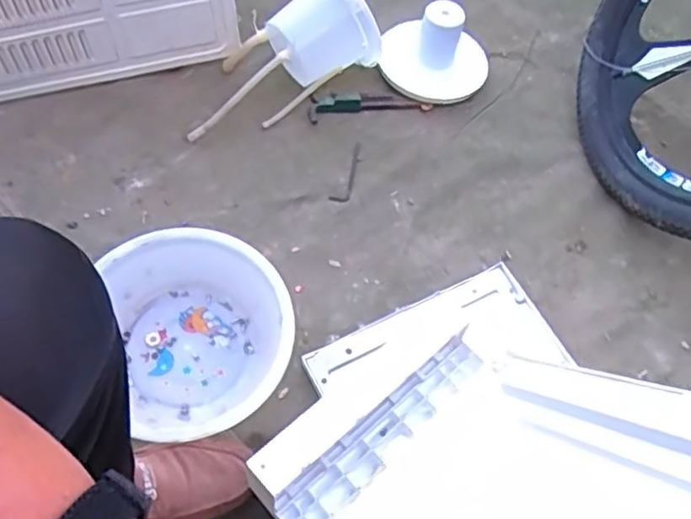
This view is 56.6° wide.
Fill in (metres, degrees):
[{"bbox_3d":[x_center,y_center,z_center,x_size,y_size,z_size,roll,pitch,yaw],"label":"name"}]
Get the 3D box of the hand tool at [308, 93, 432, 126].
[{"bbox_3d":[0.038,-0.245,1.011,0.195,0.029,0.040,-11,58,-11],"label":"hand tool"}]

